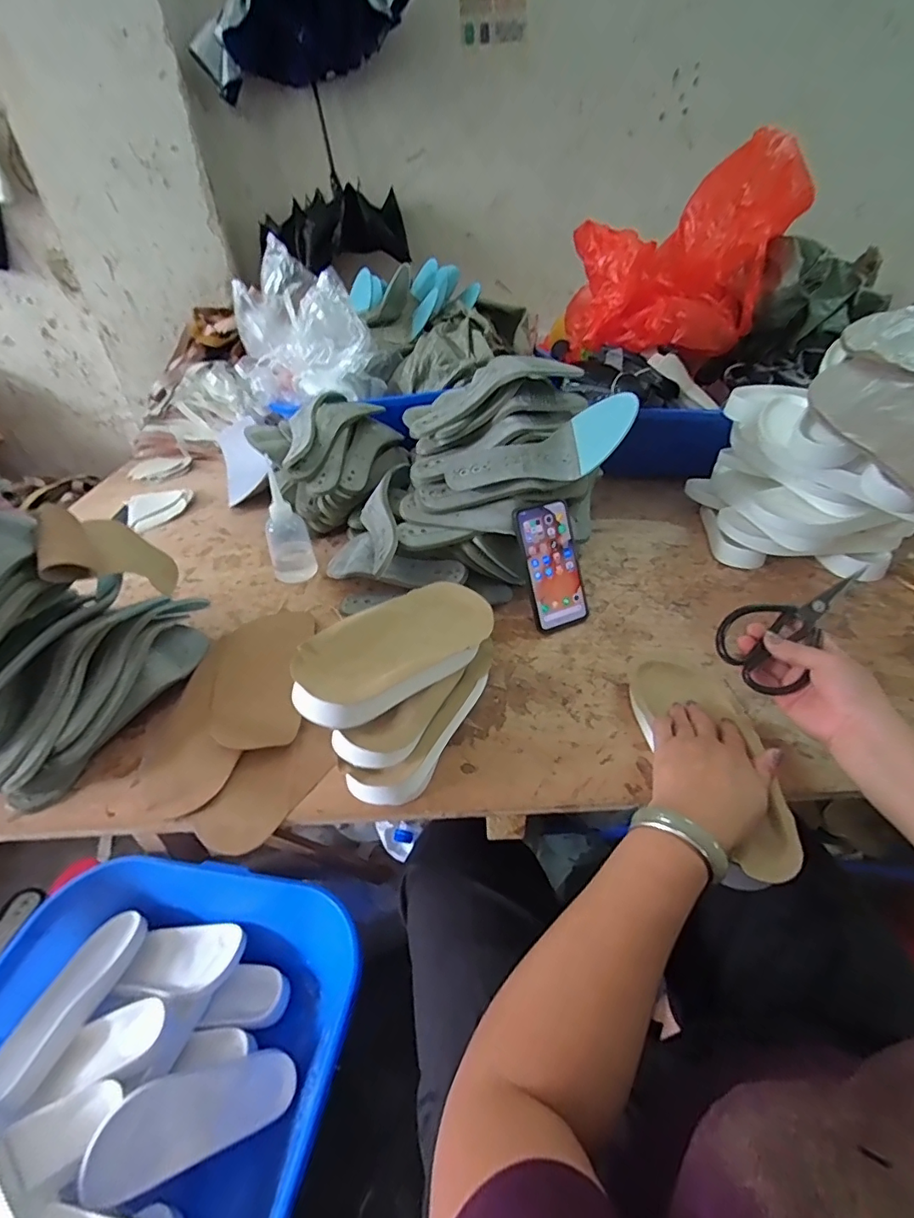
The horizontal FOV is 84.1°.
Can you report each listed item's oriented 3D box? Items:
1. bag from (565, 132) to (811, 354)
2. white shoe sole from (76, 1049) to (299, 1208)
[{"bbox_3d":[0.385,-0.616,0.878,0.338,0.267,0.257,13,40,20],"label":"bag"},{"bbox_3d":[-0.322,0.630,0.635,0.232,0.028,0.087,6,28,-35],"label":"white shoe sole"}]

